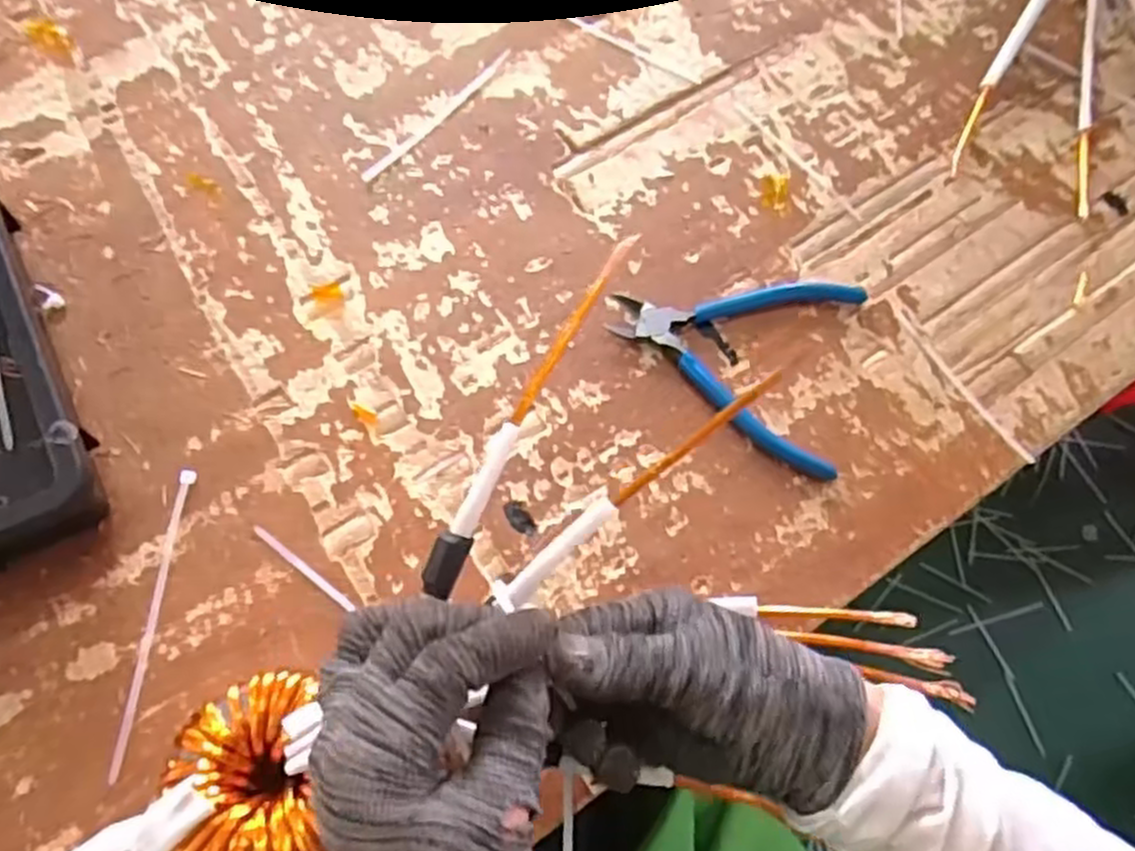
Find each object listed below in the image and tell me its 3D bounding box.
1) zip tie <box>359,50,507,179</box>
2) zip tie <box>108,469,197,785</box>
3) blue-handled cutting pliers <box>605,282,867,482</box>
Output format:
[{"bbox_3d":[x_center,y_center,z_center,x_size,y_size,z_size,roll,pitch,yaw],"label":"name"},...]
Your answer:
[{"bbox_3d":[-0.082,-0.199,0.499,0.007,0.004,0.134,38,72,11],"label":"zip tie"},{"bbox_3d":[-0.202,0.093,0.381,0.007,0.005,0.147,4,68,-1],"label":"zip tie"},{"bbox_3d":[0.094,-0.047,0.441,0.134,0.011,0.123,18,69,4],"label":"blue-handled cutting pliers"}]

